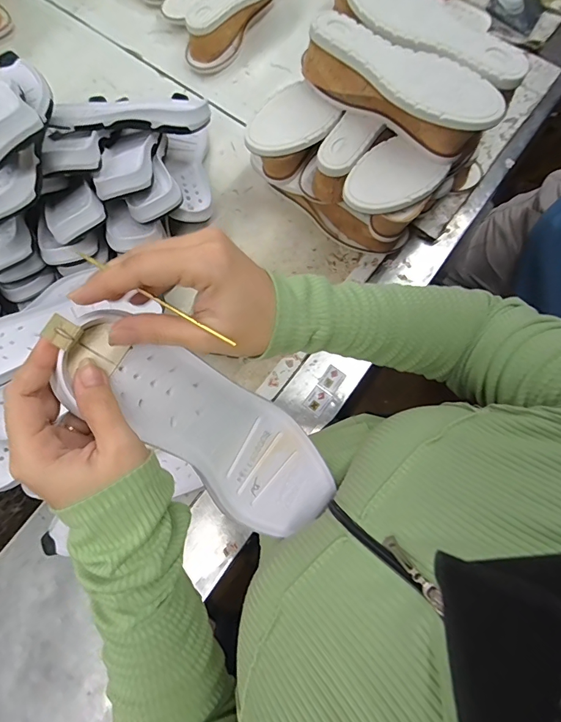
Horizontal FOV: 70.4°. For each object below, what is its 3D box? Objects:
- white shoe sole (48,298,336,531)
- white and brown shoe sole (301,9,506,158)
[{"bbox_3d":[-0.047,0.053,0.301,0.084,0.027,0.239,-50,120,-9],"label":"white shoe sole"},{"bbox_3d":[0.141,-0.337,0.492,0.246,0.069,0.088,33,78,8],"label":"white and brown shoe sole"}]

